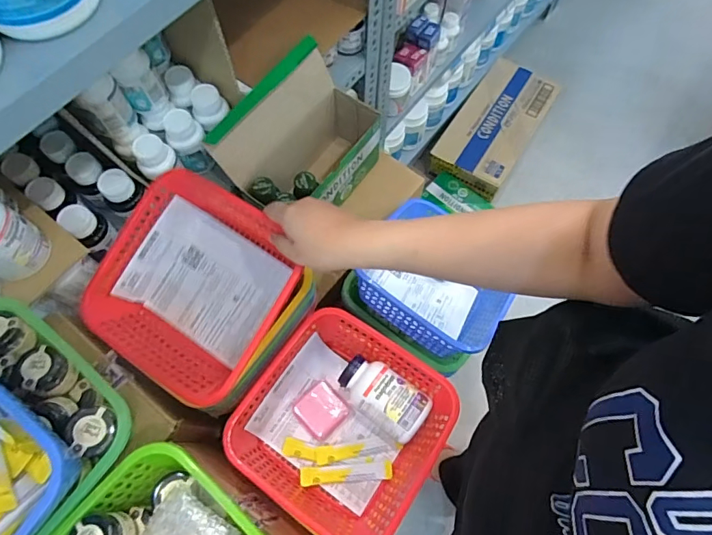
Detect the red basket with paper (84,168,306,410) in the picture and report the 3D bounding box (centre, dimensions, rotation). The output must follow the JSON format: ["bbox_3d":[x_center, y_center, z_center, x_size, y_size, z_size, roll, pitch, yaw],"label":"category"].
[{"bbox_3d":[-0.193,0.019,0.567,0.220,0.088,0.227,28,89,11],"label":"red basket with paper"}]

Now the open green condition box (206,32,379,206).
[{"bbox_3d":[-0.076,-0.181,0.703,0.129,0.217,0.237,37,73,15],"label":"open green condition box"}]

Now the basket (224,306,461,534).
[{"bbox_3d":[-0.014,0.192,0.571,0.221,0.083,0.217,32,72,13],"label":"basket"}]

